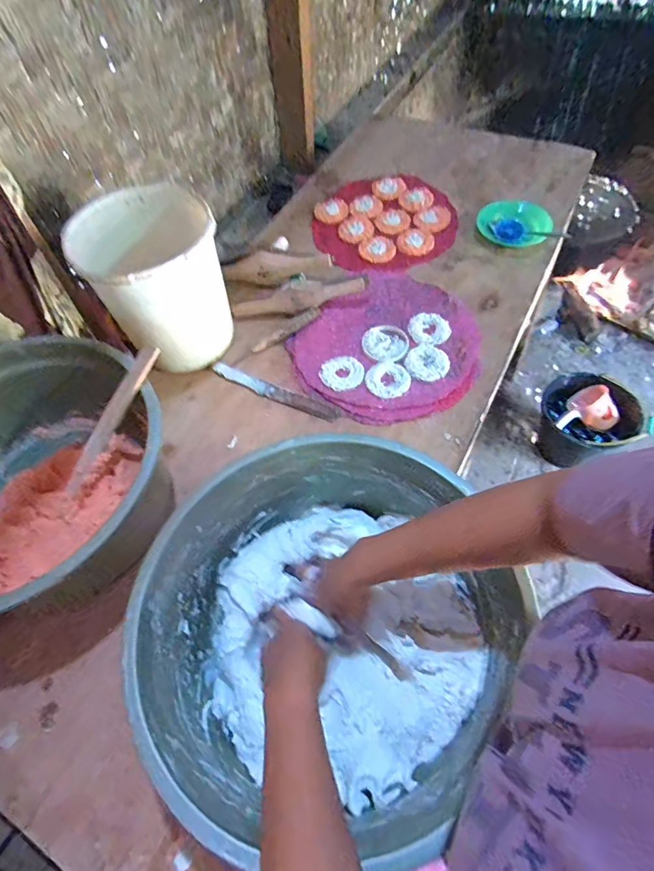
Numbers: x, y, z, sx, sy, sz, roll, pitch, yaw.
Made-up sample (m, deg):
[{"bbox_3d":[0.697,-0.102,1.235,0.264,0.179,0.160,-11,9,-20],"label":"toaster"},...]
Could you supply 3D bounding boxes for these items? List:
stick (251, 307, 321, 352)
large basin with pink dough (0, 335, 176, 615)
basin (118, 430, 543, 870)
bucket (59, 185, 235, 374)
[{"bbox_3d":[-0.078,-0.212,0.902,0.161,0.018,0.018,-36,63,-16],"label":"stick"},{"bbox_3d":[-0.439,0.071,0.660,0.383,0.187,0.374,-2,59,3],"label":"large basin with pink dough"},{"bbox_3d":[-0.002,0.203,0.524,0.381,0.154,0.384,-2,59,3],"label":"basin"},{"bbox_3d":[-0.294,-0.261,0.813,0.226,0.245,0.233,-2,59,3],"label":"bucket"}]

